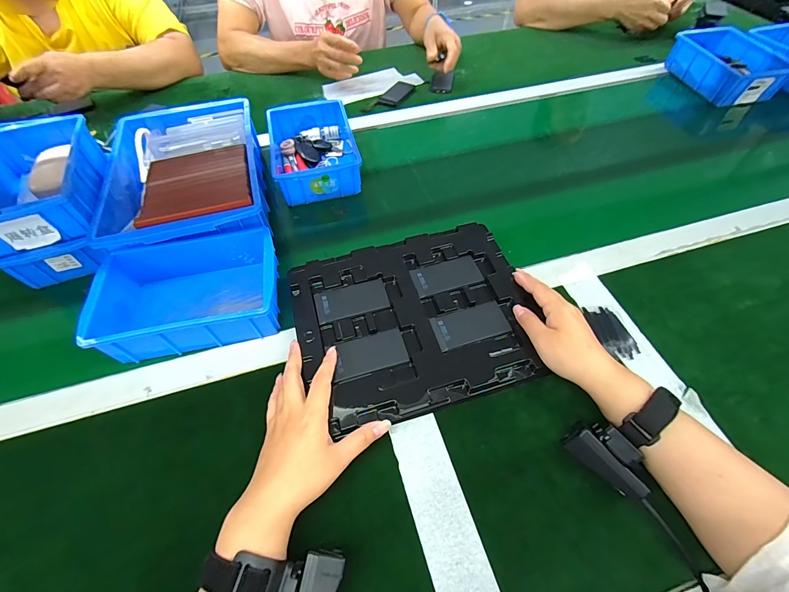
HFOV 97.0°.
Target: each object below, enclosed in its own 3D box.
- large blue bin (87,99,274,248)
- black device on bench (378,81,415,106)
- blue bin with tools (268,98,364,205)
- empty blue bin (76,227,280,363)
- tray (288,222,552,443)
[{"bbox_3d":[-0.310,-0.177,0.531,0.218,0.080,0.311,-17,56,-11],"label":"large blue bin"},{"bbox_3d":[0.006,-0.433,0.745,0.043,0.007,0.096,23,58,16],"label":"black device on bench"},{"bbox_3d":[-0.136,-0.245,0.588,0.127,0.062,0.197,-13,55,-8],"label":"blue bin with tools"},{"bbox_3d":[-0.242,-0.005,0.422,0.197,0.057,0.139,-10,55,-7],"label":"empty blue bin"},{"bbox_3d":[0.023,0.021,0.411,0.264,0.017,0.218,-14,55,-9],"label":"tray"}]

